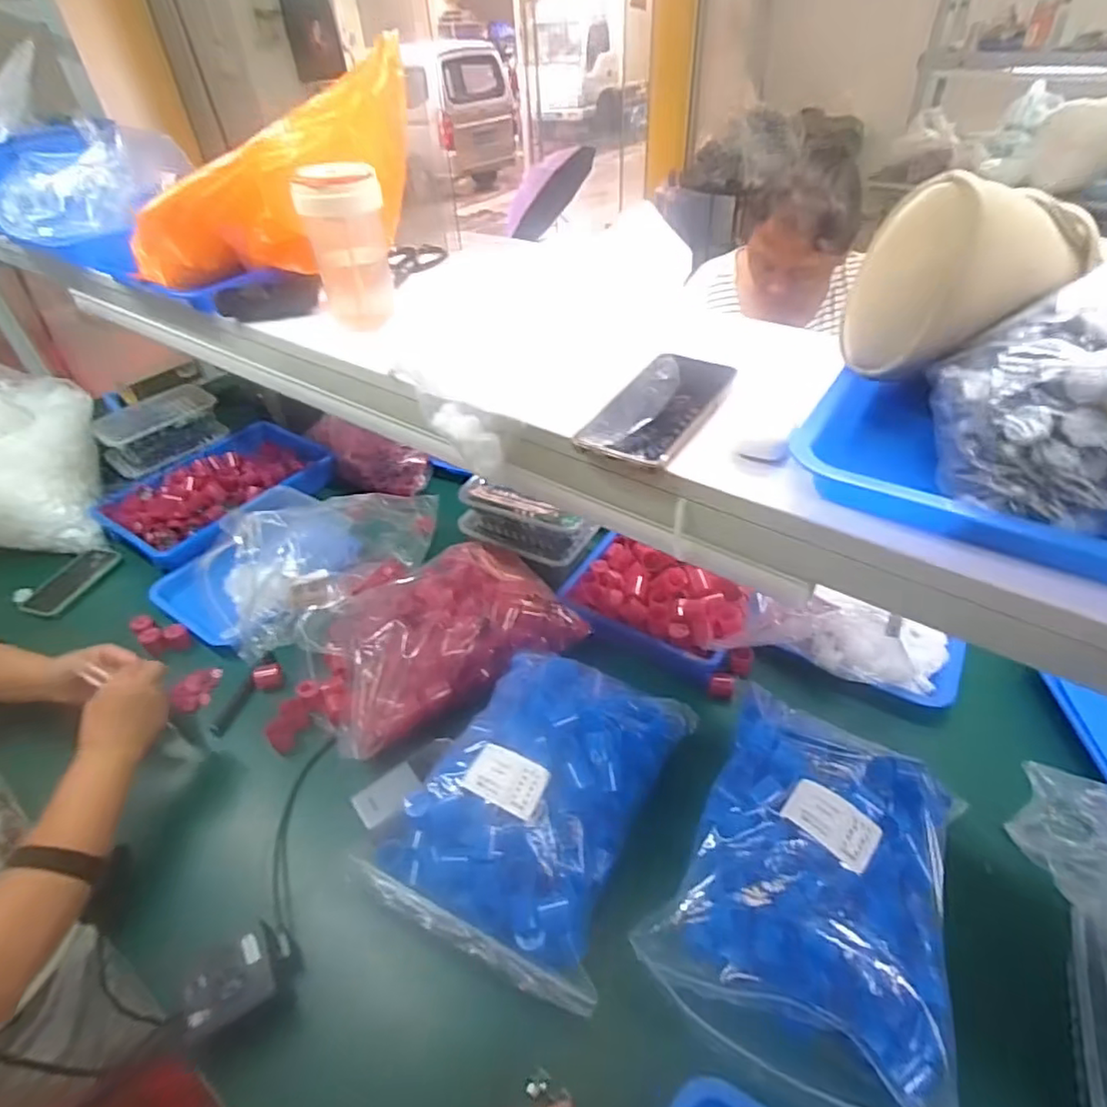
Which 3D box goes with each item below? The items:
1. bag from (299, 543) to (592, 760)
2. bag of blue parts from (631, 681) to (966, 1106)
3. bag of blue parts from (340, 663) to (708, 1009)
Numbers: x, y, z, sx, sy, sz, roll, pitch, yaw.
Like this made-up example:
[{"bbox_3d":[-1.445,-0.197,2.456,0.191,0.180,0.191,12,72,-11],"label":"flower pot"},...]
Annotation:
[{"bbox_3d":[-0.163,0.104,0.836,0.356,0.102,0.256,-20,45,-17],"label":"bag"},{"bbox_3d":[0.262,0.310,0.578,0.265,0.108,0.318,22,48,26],"label":"bag of blue parts"},{"bbox_3d":[-0.028,0.235,0.649,0.268,0.092,0.325,15,46,20],"label":"bag of blue parts"}]

